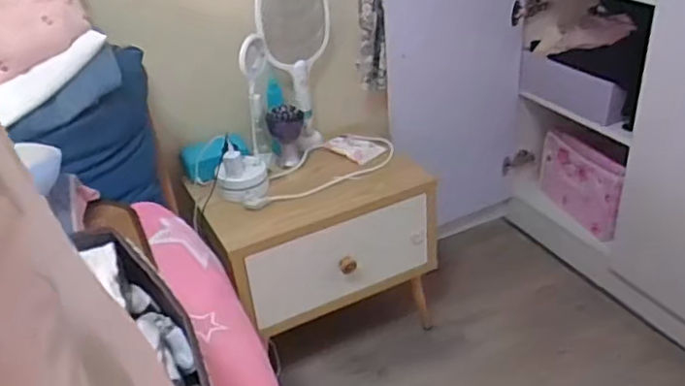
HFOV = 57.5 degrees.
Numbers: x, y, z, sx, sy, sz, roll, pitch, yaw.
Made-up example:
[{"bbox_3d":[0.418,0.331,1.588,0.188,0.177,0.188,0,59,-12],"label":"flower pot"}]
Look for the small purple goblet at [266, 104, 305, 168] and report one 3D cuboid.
[{"bbox_3d":[-0.129,-0.137,1.436,0.076,0.139,0.071,-4,31,2],"label":"small purple goblet"}]

